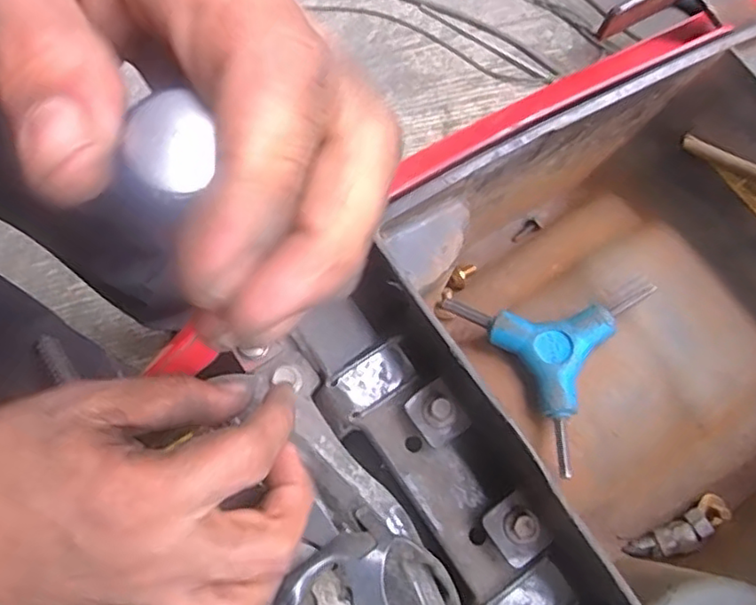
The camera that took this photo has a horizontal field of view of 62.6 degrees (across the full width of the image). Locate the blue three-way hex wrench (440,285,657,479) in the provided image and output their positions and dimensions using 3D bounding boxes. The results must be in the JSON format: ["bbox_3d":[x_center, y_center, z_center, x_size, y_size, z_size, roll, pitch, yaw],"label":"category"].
[{"bbox_3d":[0.071,0.018,0.301,0.084,0.017,0.093,26,69,15],"label":"blue three-way hex wrench"}]

